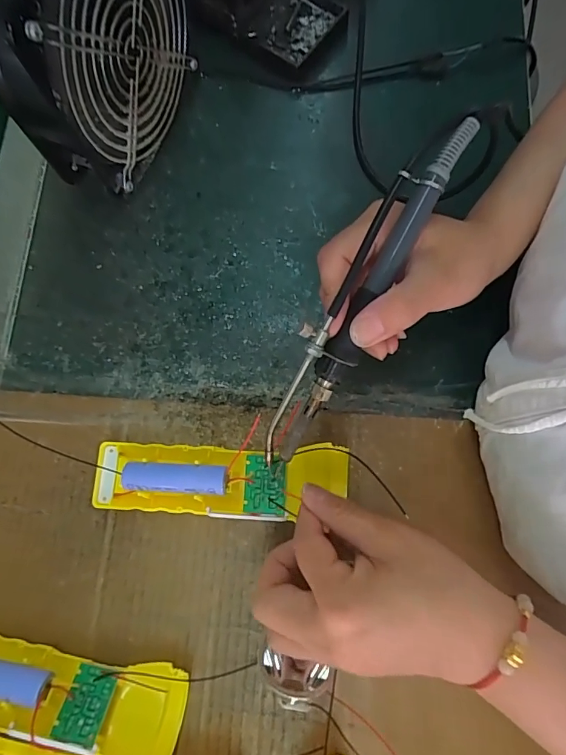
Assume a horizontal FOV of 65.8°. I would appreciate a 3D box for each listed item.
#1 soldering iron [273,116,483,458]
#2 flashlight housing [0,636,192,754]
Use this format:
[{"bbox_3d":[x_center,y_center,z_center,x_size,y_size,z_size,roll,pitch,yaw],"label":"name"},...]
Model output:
[{"bbox_3d":[0.040,-0.042,0.227,0.027,0.021,0.194,32,99,9],"label":"soldering iron"},{"bbox_3d":[-0.133,0.177,0.246,0.152,0.027,0.045,10,43,4],"label":"flashlight housing"}]

